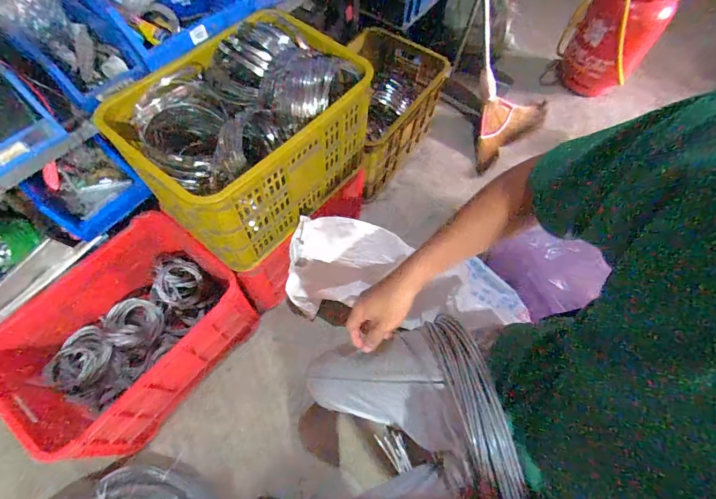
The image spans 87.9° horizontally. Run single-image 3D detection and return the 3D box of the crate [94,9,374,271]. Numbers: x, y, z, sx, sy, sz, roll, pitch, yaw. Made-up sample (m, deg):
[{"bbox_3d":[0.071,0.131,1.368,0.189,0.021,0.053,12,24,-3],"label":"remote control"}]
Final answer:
[{"bbox_3d":[-0.263,-0.283,0.926,0.378,0.329,0.509,35,67,15],"label":"crate"}]

